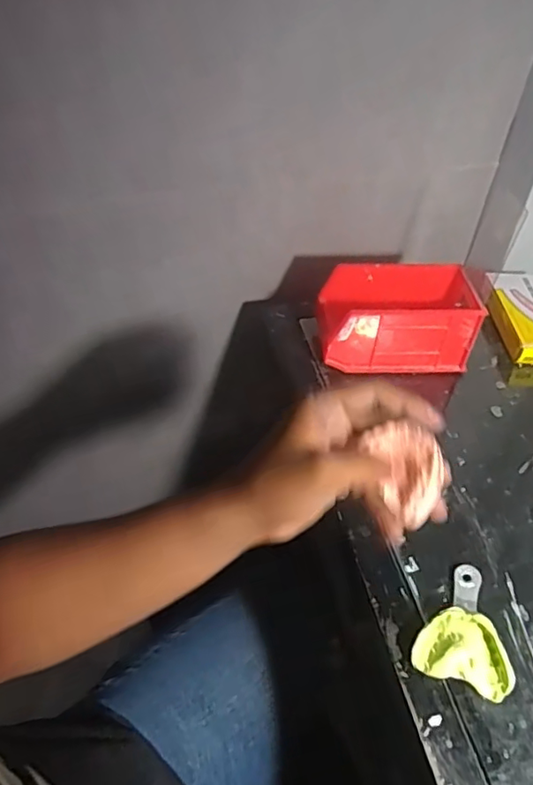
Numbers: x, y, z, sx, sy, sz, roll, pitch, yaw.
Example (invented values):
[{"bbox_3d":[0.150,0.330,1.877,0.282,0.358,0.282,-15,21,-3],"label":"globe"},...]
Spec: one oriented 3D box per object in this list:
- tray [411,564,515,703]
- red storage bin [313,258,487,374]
[{"bbox_3d":[0.157,0.179,0.436,0.068,0.021,0.097,16,46,14],"label":"tray"},{"bbox_3d":[0.150,-0.085,0.651,0.166,0.094,0.093,-1,45,-3],"label":"red storage bin"}]

